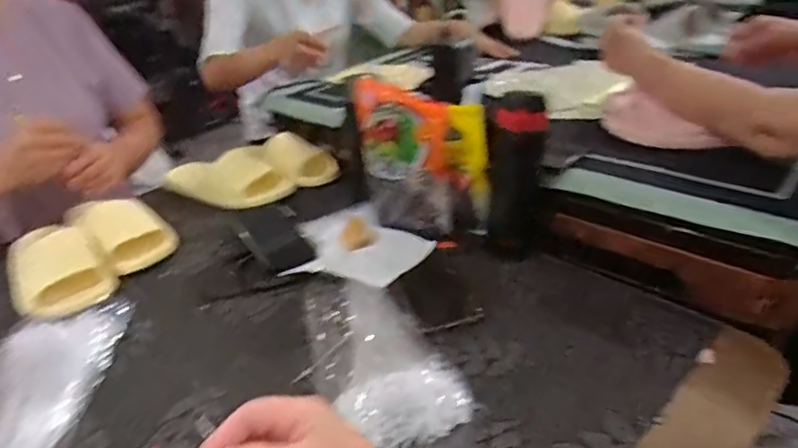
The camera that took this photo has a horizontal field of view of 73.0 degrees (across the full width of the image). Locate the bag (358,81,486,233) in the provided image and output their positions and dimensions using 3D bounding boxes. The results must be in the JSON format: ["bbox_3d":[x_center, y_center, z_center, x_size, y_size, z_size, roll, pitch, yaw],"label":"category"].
[{"bbox_3d":[0.017,-0.085,0.747,0.212,0.193,0.059,18,38,32],"label":"bag"}]

